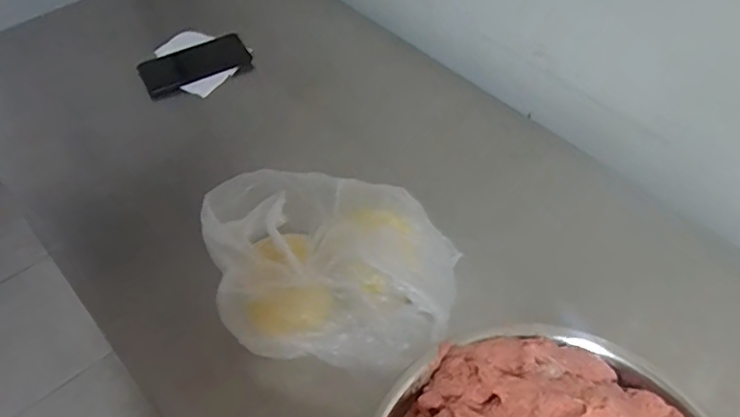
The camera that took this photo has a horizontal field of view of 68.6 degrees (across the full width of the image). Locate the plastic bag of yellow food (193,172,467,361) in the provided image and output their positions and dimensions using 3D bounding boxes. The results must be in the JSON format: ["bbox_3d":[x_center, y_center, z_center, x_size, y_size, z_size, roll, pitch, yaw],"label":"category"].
[{"bbox_3d":[-0.041,0.054,0.517,0.236,0.099,0.148,10,52,7],"label":"plastic bag of yellow food"}]

